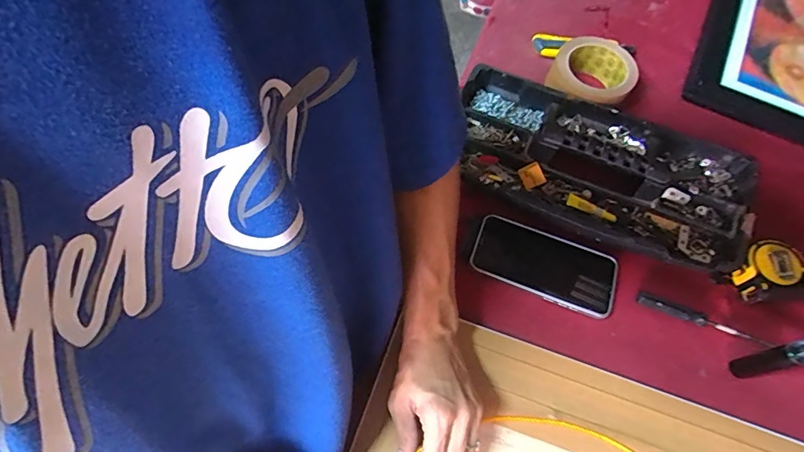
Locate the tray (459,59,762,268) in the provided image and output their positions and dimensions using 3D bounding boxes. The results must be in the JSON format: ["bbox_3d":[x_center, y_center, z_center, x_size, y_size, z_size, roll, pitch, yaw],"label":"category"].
[{"bbox_3d":[0.234,-0.074,0.552,0.360,0.057,0.173,21,65,8],"label":"tray"}]

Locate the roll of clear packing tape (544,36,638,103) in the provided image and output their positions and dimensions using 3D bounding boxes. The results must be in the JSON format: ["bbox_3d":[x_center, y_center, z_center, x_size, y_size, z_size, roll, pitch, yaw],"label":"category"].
[{"bbox_3d":[0.250,-0.200,0.615,0.102,0.047,0.103,1,64,-1],"label":"roll of clear packing tape"}]

